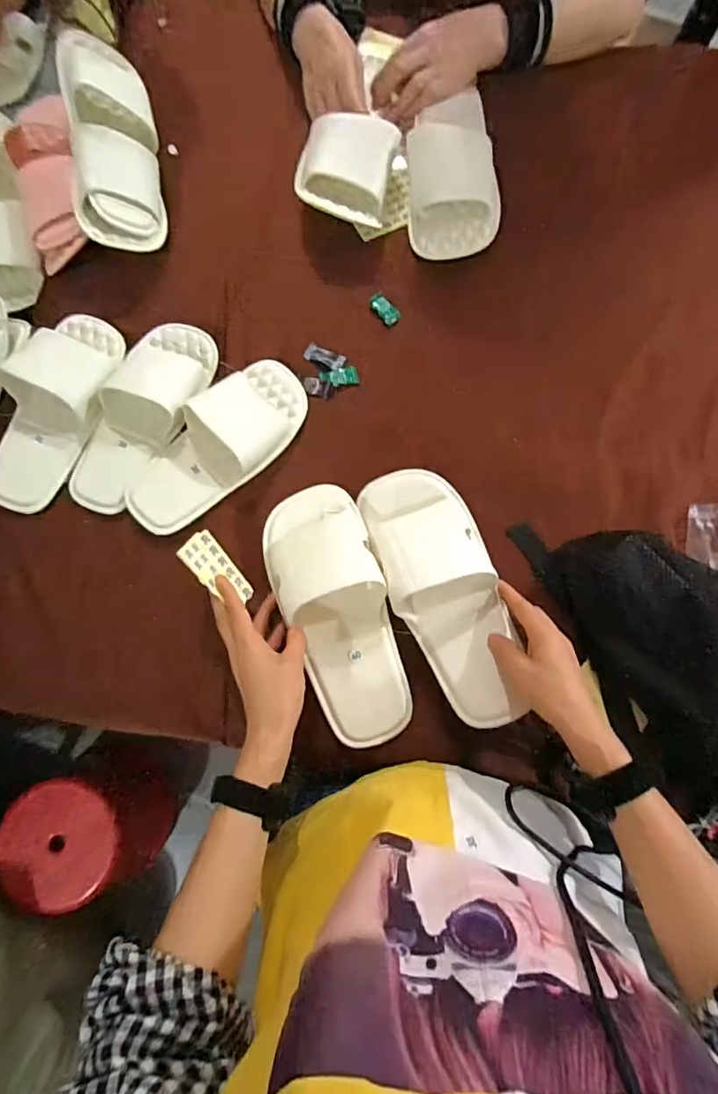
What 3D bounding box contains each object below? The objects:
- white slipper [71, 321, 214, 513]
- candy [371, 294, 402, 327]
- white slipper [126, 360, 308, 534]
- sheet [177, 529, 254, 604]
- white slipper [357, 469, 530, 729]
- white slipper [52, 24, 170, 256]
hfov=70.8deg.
[{"bbox_3d":[-0.245,-0.152,0.574,0.097,0.047,0.234,21,80,4],"label":"white slipper"},{"bbox_3d":[0.032,-0.290,0.616,0.025,0.009,0.044,-40,81,-7],"label":"candy"},{"bbox_3d":[-0.155,-0.114,0.568,0.098,0.043,0.237,39,82,7],"label":"white slipper"},{"bbox_3d":[-0.142,0.025,0.511,0.084,0.005,0.045,54,42,-18],"label":"sheet"},{"bbox_3d":[0.089,0.042,0.515,0.105,0.059,0.269,-20,79,-3],"label":"white slipper"},{"bbox_3d":[-0.293,-0.474,0.603,0.096,0.051,0.235,-8,92,-43],"label":"white slipper"}]

